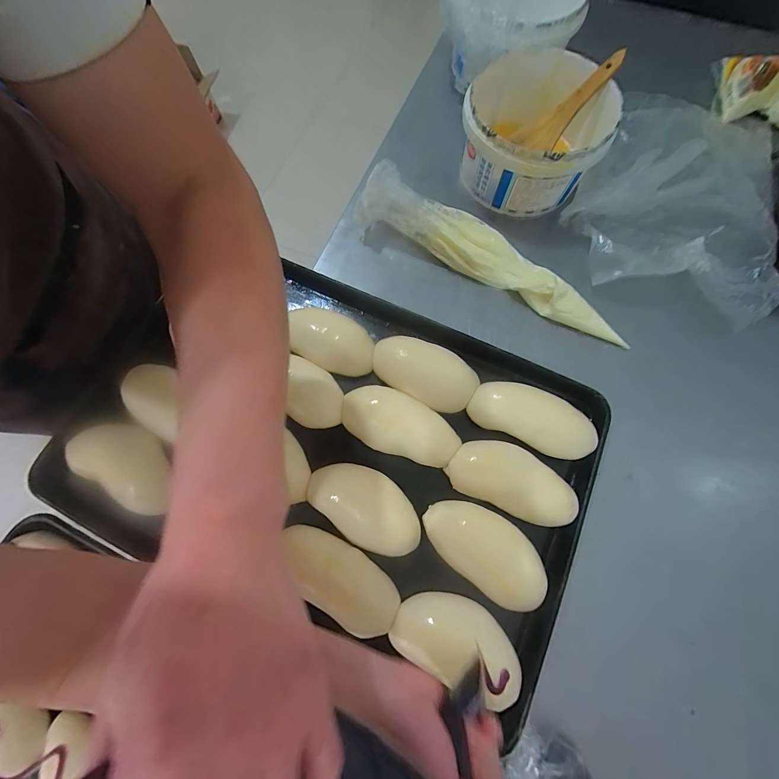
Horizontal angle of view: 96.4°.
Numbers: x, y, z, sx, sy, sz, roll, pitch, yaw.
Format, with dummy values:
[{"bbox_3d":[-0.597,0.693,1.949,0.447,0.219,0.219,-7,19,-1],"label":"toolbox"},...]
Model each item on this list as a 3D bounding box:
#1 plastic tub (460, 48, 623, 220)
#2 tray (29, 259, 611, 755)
[{"bbox_3d":[0.224,-0.385,0.528,0.194,0.110,0.231,34,76,10],"label":"plastic tub"},{"bbox_3d":[-0.066,0.065,0.419,0.590,0.042,0.400,23,74,7],"label":"tray"}]

